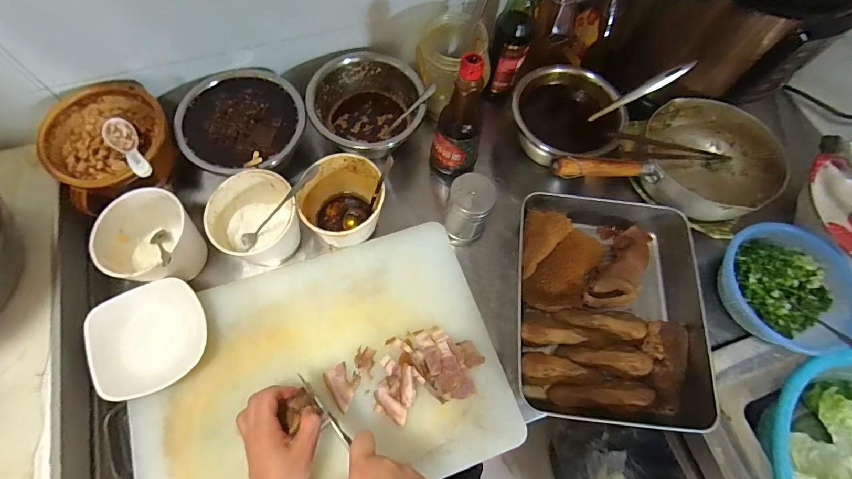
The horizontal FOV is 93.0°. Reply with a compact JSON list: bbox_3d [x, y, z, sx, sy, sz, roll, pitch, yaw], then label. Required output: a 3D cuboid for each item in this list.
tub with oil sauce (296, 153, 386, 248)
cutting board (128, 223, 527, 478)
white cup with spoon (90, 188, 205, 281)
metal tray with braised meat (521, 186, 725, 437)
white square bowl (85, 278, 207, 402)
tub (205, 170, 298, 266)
[{"bbox_3d":[-0.118,-0.051,0.568,0.112,0.094,0.103,1,68,-2],"label":"tub with oil sauce"},{"bbox_3d":[-0.126,0.168,0.501,0.430,0.024,0.307,-18,70,-10],"label":"cutting board"},{"bbox_3d":[-0.356,0.007,0.536,0.114,0.099,0.110,1,68,-2],"label":"white cup with spoon"},{"bbox_3d":[0.247,0.083,0.563,0.248,0.066,0.314,6,67,-1],"label":"metal tray with braised meat"},{"bbox_3d":[-0.335,0.120,0.494,0.128,0.037,0.119,-25,71,-12],"label":"white square bowl"},{"bbox_3d":[-0.226,-0.022,0.551,0.101,0.090,0.116,42,72,13],"label":"tub"}]

